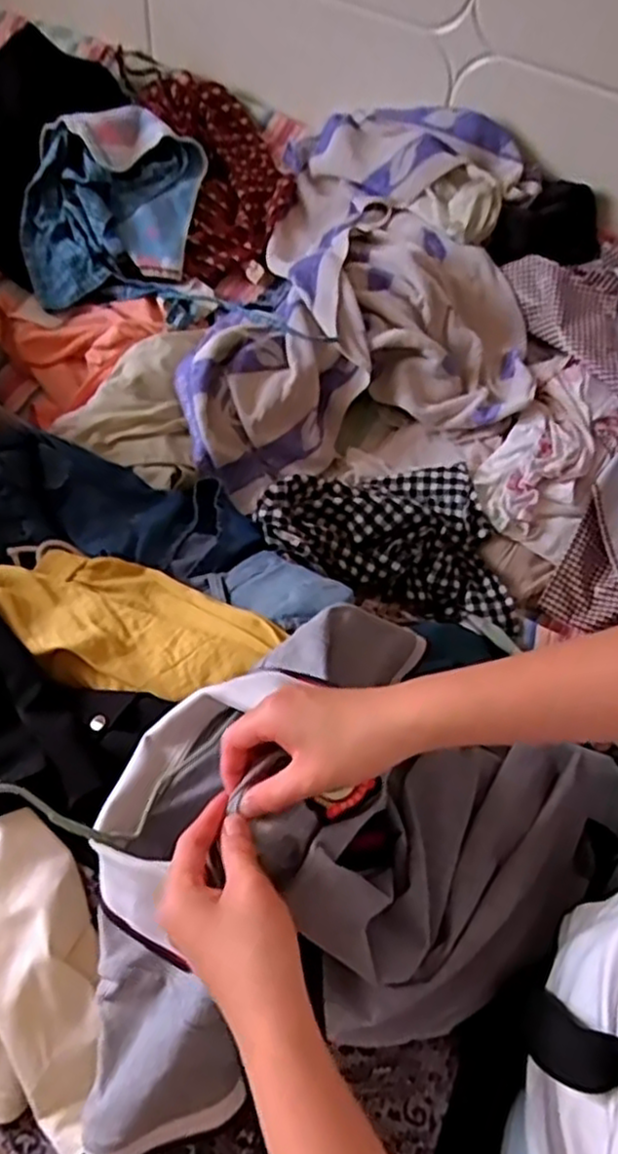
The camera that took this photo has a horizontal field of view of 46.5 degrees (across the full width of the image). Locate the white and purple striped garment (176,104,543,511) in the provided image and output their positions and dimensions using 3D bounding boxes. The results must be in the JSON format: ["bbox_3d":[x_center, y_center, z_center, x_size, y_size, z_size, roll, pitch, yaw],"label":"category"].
[{"bbox_3d":[0.109,-0.394,1.001,0.427,0.098,0.662,14,64,5],"label":"white and purple striped garment"}]

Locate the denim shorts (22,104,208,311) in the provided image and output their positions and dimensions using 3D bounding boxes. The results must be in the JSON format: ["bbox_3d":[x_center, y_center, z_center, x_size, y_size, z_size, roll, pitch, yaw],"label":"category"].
[{"bbox_3d":[-0.298,-0.566,1.076,0.267,0.096,0.308,-1,64,-3],"label":"denim shorts"}]

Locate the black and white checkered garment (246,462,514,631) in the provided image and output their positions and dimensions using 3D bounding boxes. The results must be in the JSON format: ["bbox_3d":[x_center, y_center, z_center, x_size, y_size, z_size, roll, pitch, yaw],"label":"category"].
[{"bbox_3d":[0.105,-0.072,0.866,0.313,0.121,0.198,8,64,2],"label":"black and white checkered garment"}]

